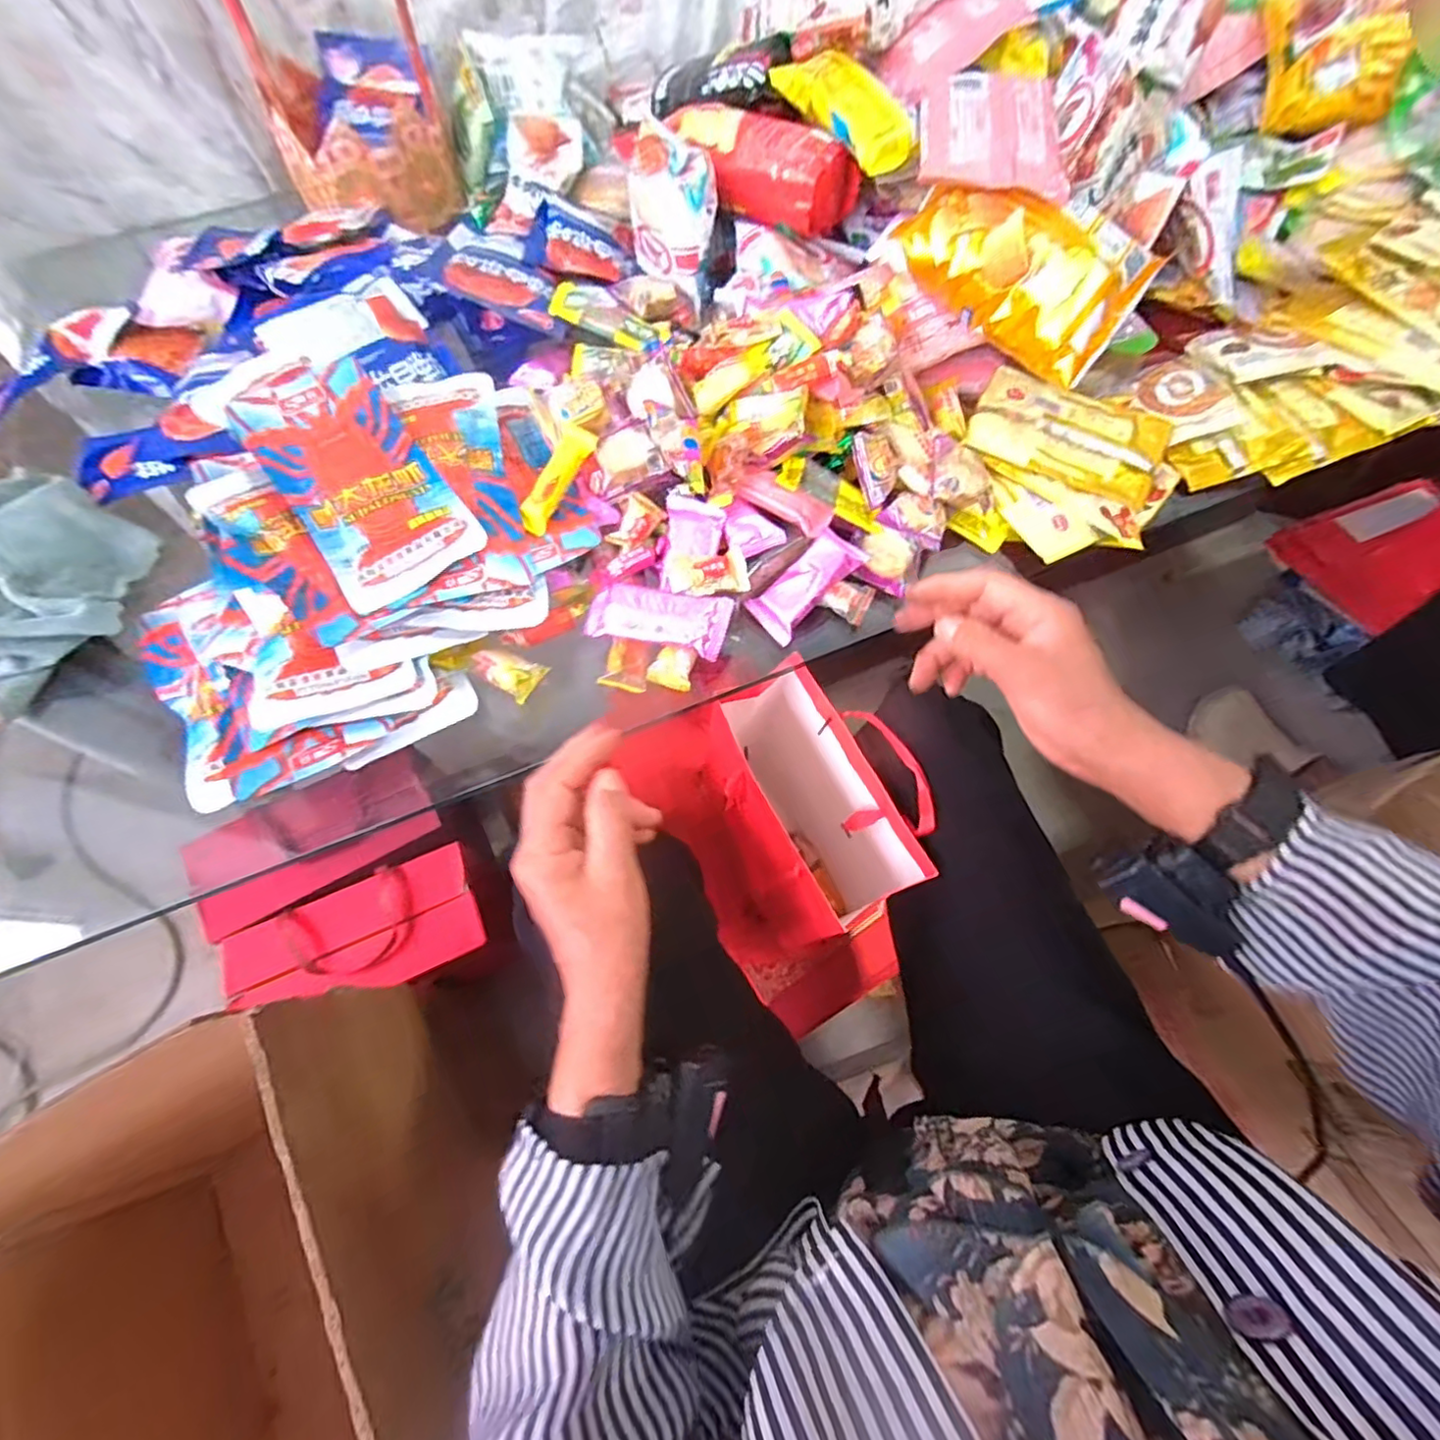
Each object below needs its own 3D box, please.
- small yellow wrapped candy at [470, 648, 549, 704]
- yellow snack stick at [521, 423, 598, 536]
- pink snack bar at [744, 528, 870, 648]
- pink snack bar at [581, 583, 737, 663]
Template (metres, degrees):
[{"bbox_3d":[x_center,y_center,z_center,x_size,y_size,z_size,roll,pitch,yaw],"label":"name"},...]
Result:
[{"bbox_3d":[-0.154,-0.037,0.439,0.048,0.013,0.031,29,71,13],"label":"small yellow wrapped candy"},{"bbox_3d":[-0.120,-0.177,0.443,0.022,0.011,0.086,30,88,13],"label":"yellow snack stick"},{"bbox_3d":[0.065,-0.100,0.449,0.087,0.011,0.041,-43,70,12],"label":"pink snack bar"},{"bbox_3d":[-0.044,-0.074,0.437,0.100,0.018,0.043,13,89,3],"label":"pink snack bar"}]

